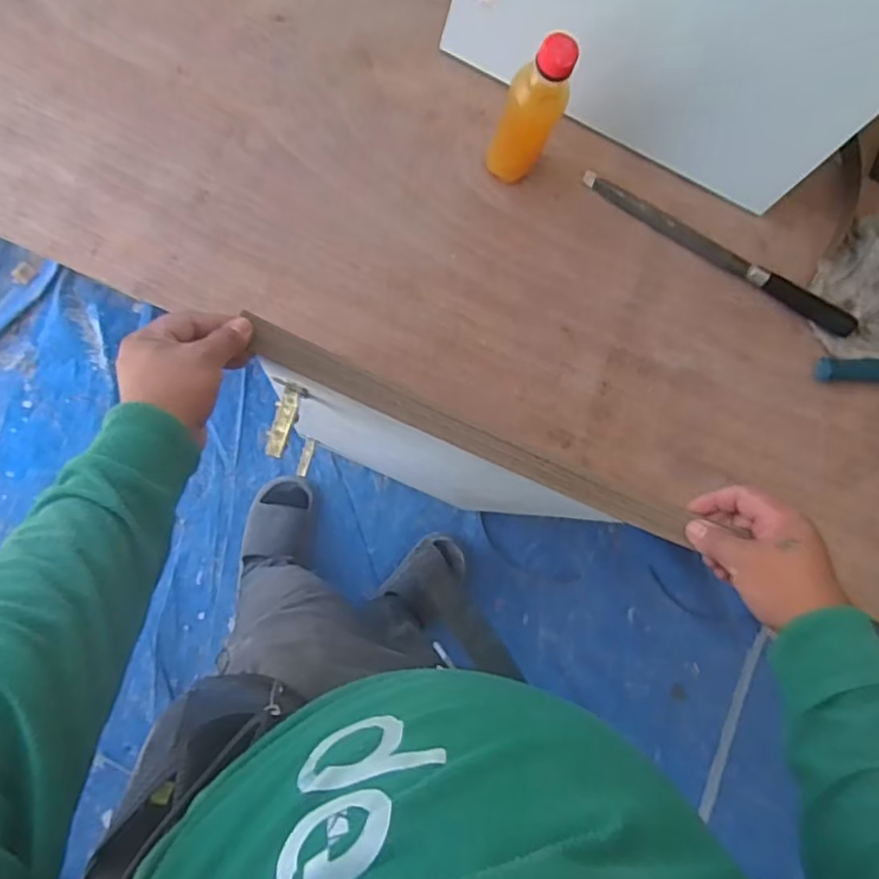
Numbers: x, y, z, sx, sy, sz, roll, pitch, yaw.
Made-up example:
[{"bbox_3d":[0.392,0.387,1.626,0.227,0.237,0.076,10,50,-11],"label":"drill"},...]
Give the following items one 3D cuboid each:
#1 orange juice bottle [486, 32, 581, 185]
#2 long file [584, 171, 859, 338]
[{"bbox_3d":[0.080,-0.289,0.578,0.056,0.178,0.059,34,84,-5],"label":"orange juice bottle"},{"bbox_3d":[0.307,-0.200,0.685,0.336,0.020,0.022,27,87,-7],"label":"long file"}]

